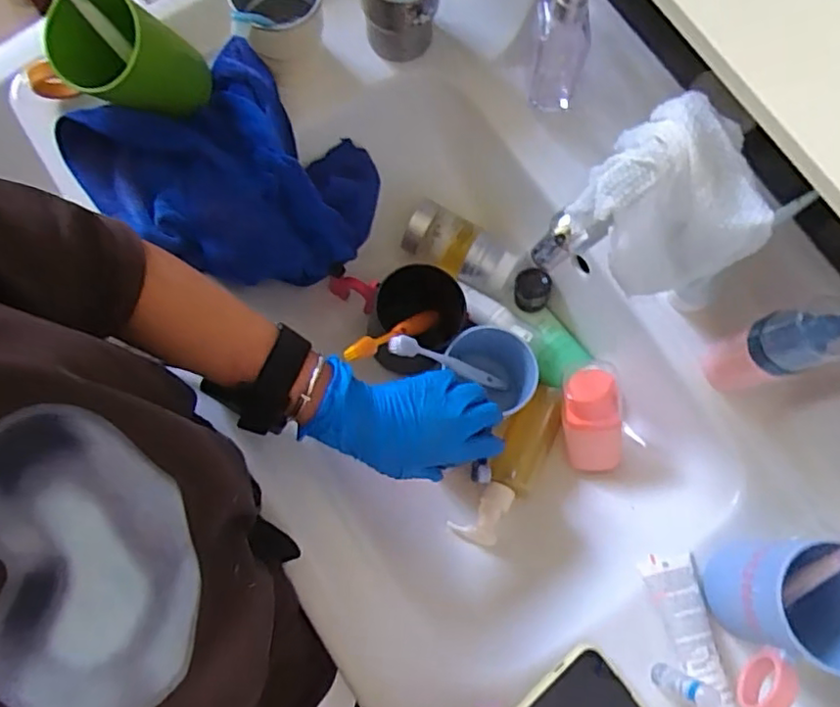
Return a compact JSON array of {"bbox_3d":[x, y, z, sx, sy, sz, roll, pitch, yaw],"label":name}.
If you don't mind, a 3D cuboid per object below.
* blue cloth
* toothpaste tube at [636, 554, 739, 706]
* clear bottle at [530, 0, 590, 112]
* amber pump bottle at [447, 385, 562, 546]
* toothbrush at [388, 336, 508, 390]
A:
[{"bbox_3d":[-0.162,-0.159,0.553,0.224,0.108,0.195,27,78,5],"label":"blue cloth"},{"bbox_3d":[0.206,0.222,0.465,0.042,0.022,0.129,-11,64,-4],"label":"toothpaste tube"},{"bbox_3d":[0.121,-0.266,0.517,0.053,0.136,0.043,18,77,3],"label":"clear bottle"},{"bbox_3d":[0.090,0.106,0.597,0.051,0.049,0.167,31,66,6],"label":"amber pump bottle"},{"bbox_3d":[0.032,0.011,0.567,0.016,0.172,0.015,-6,73,36],"label":"toothbrush"}]

